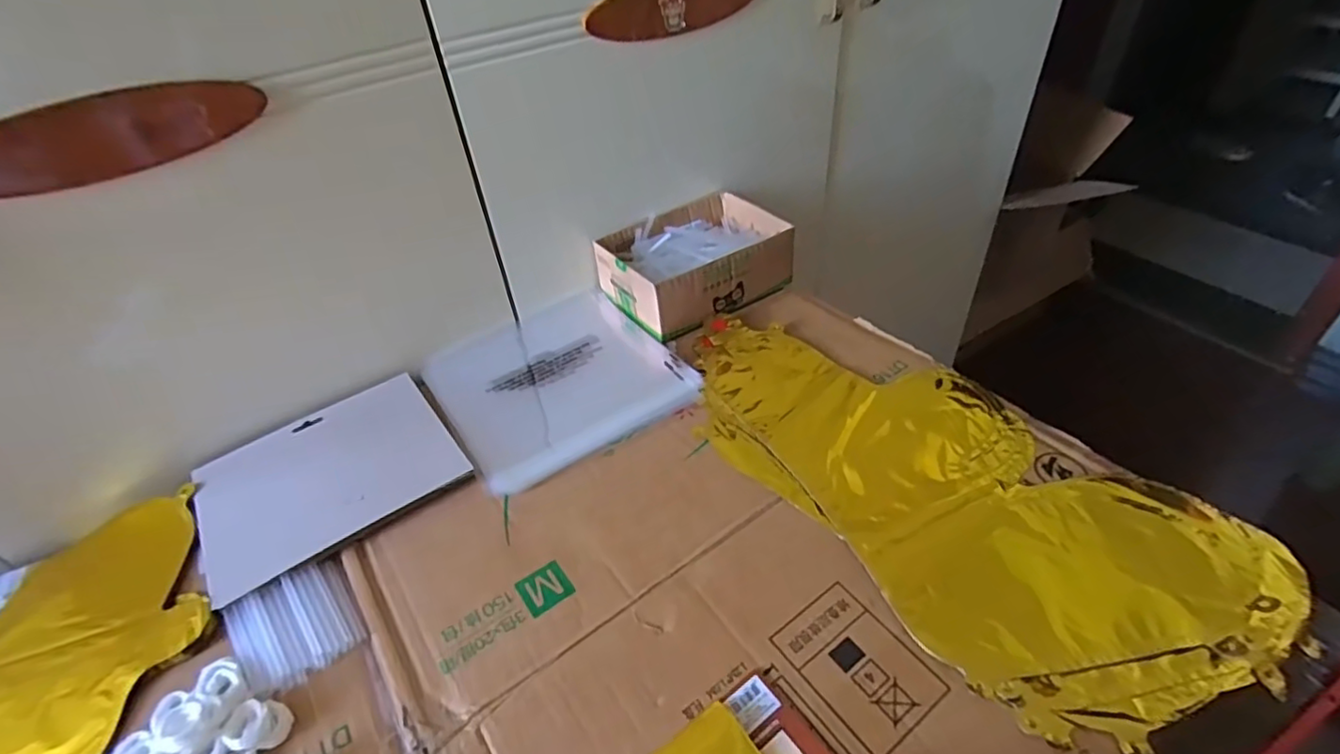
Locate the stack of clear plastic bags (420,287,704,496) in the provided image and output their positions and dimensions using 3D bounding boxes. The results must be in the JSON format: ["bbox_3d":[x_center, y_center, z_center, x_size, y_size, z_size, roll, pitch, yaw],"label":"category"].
[{"bbox_3d":[-0.119,-0.004,0.624,0.209,0.022,0.248,-26,42,-23],"label":"stack of clear plastic bags"}]

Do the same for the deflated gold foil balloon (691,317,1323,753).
[{"bbox_3d":[0.196,0.071,0.491,0.220,0.011,0.448,-31,48,-26],"label":"deflated gold foil balloon"}]

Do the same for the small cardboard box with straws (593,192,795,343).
[{"bbox_3d":[0.030,-0.131,0.698,0.190,0.064,0.133,-26,46,-23],"label":"small cardboard box with straws"}]

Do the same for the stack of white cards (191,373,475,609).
[{"bbox_3d":[-0.281,0.079,0.518,0.192,0.012,0.152,-27,46,-24],"label":"stack of white cards"}]

